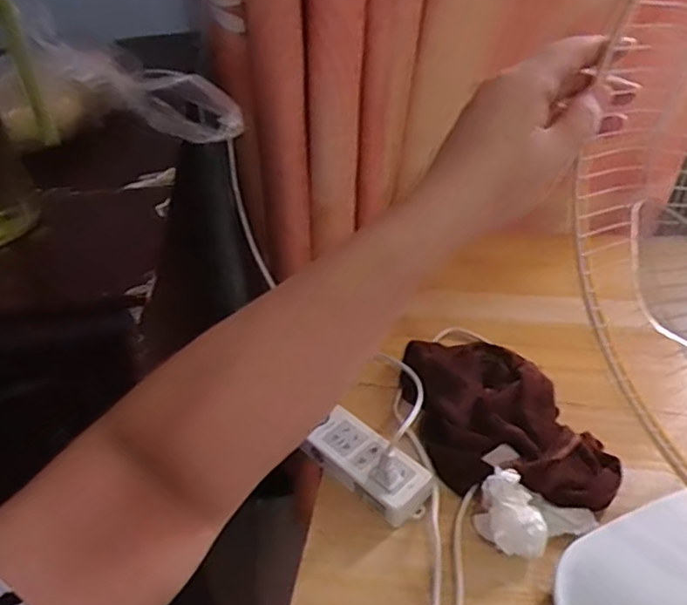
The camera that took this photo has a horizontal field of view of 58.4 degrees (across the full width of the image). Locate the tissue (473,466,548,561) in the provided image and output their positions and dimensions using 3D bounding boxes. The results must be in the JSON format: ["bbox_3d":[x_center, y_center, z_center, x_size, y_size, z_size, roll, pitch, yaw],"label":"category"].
[{"bbox_3d":[0.148,0.188,0.540,0.060,0.058,0.057,13,41,20],"label":"tissue"}]

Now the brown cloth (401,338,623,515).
[{"bbox_3d":[0.156,0.109,0.635,0.158,0.061,0.238,-12,39,-11],"label":"brown cloth"}]

